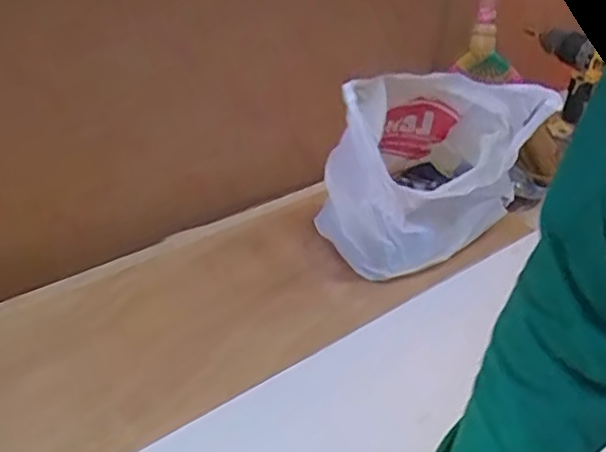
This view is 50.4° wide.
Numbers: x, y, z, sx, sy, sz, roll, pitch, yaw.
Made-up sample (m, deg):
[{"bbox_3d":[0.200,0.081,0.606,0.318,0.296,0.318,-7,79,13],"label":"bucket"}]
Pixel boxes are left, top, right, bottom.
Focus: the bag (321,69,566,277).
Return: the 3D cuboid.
[{"bbox_3d":[0.158,-0.086,0.903,0.333,0.254,0.188,-19,44,-31],"label":"bag"}]

